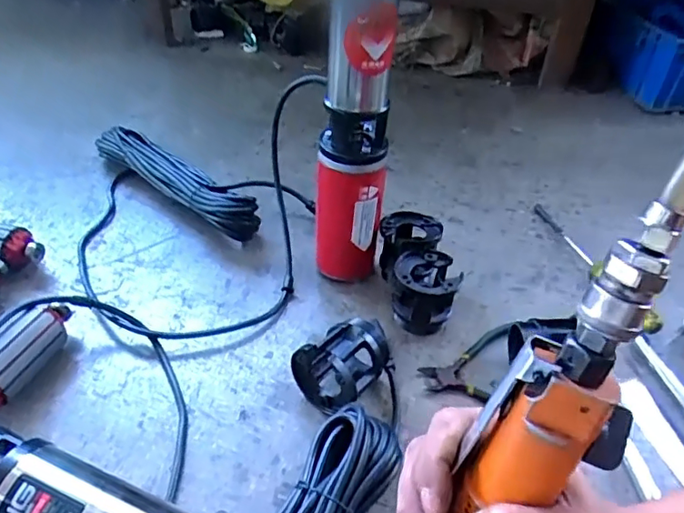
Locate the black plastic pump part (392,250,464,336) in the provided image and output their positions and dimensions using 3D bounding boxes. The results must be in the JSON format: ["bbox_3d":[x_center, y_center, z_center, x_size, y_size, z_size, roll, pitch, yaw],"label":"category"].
[{"bbox_3d":[0.092,0.039,0.611,0.068,0.071,0.071,9,40,6],"label":"black plastic pump part"}]

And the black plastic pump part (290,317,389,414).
[{"bbox_3d":[0.001,0.103,0.538,0.073,0.067,0.085,25,45,24],"label":"black plastic pump part"}]

